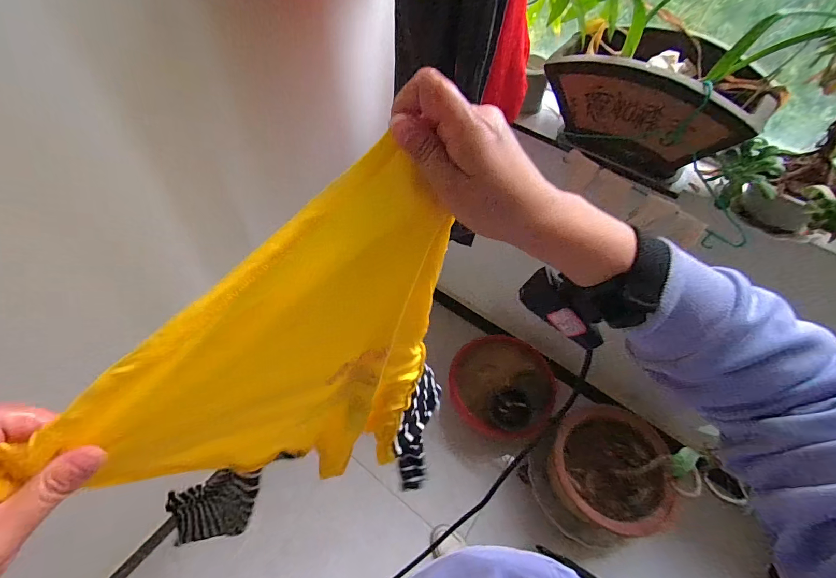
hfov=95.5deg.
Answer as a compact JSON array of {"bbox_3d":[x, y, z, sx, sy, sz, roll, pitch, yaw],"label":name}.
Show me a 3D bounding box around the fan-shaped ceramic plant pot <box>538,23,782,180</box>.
[{"bbox_3d":[0.447,-0.366,0.743,0.365,0.187,0.185,36,58,20],"label":"fan-shaped ceramic plant pot"}]

